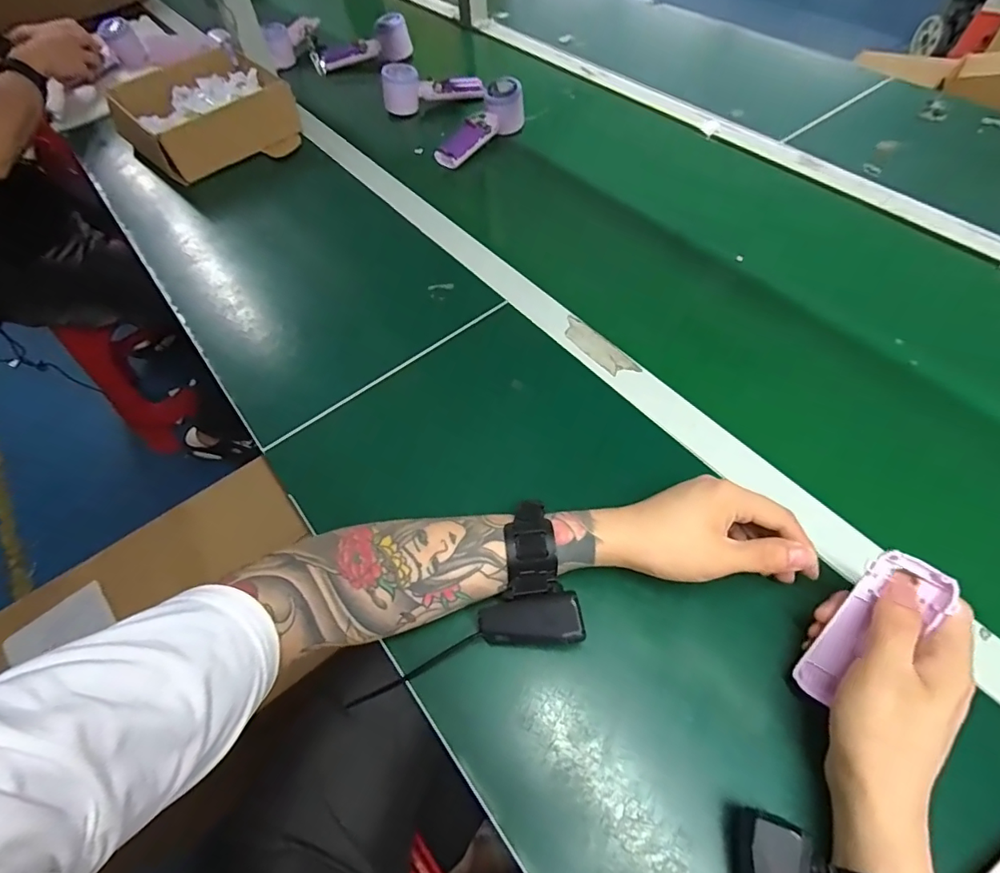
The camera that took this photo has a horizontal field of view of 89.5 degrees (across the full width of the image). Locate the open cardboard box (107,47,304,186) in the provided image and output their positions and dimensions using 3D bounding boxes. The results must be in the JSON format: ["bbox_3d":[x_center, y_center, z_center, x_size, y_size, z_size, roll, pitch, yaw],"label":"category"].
[{"bbox_3d":[-0.451,-0.492,0.772,0.221,0.074,0.224,-34,61,-18],"label":"open cardboard box"}]

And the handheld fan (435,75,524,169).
[{"bbox_3d":[-0.029,-0.459,0.734,0.046,0.060,0.161,31,63,22],"label":"handheld fan"}]

